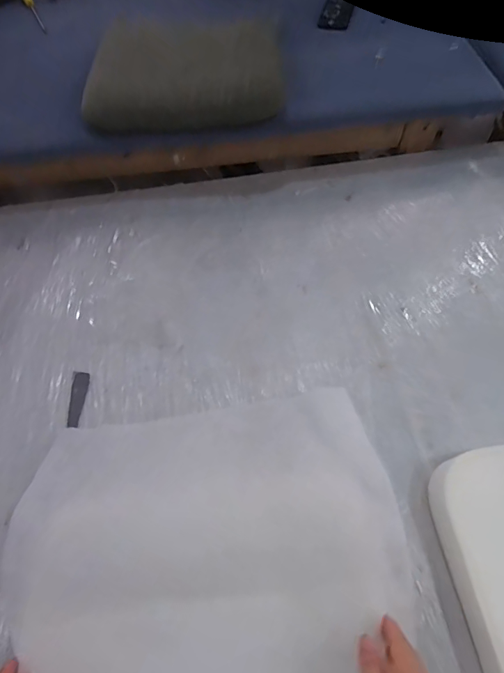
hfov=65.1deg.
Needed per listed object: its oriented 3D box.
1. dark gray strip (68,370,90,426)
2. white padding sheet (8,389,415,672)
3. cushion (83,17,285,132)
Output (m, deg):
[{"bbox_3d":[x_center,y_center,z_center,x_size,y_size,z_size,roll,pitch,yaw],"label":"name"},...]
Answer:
[{"bbox_3d":[-0.314,0.113,0.716,0.025,0.008,0.104,-2,60,2],"label":"dark gray strip"},{"bbox_3d":[-0.048,0.340,0.512,0.499,0.062,0.512,-9,60,-2],"label":"white padding sheet"},{"bbox_3d":[-0.155,-0.650,0.912,0.442,0.120,0.368,-3,60,1],"label":"cushion"}]

